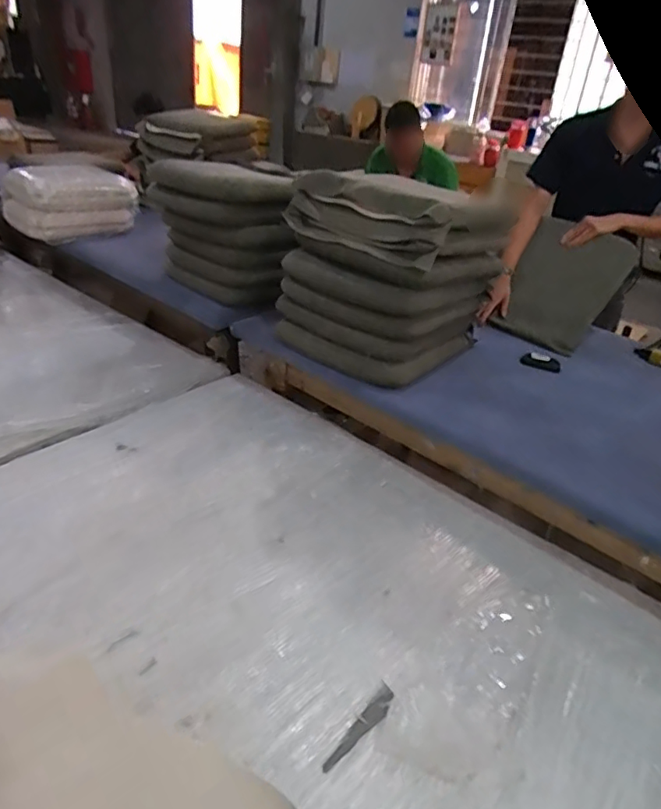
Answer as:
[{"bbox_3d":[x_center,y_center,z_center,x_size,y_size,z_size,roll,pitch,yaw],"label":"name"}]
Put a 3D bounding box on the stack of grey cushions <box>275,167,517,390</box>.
[{"bbox_3d":[0.153,-0.358,1.491,0.463,0.432,0.352,28,37,31],"label":"stack of grey cushions"}]

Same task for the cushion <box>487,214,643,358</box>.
[{"bbox_3d":[0.725,-0.373,1.758,0.312,0.388,0.057,34,6,34],"label":"cushion"}]

